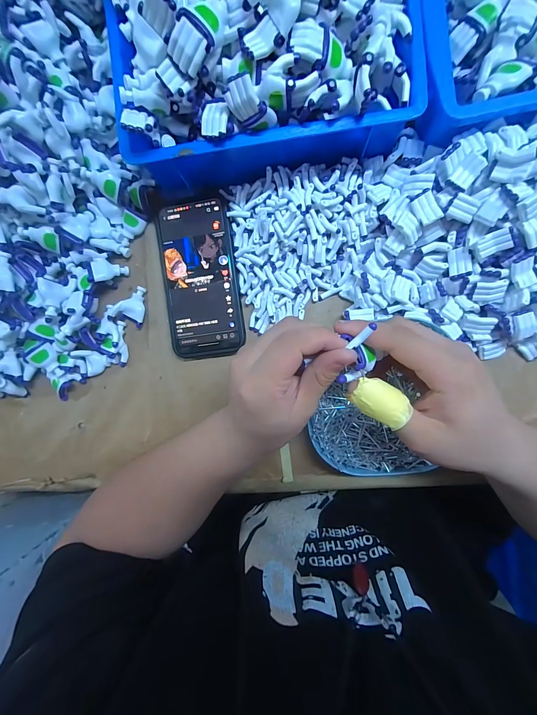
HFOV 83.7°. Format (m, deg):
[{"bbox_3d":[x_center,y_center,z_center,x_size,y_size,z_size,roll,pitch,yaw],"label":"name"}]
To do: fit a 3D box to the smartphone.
[{"bbox_3d":[-0.072,-0.083,0.314,0.077,0.011,0.162,-8,93,6],"label":"smartphone"}]

